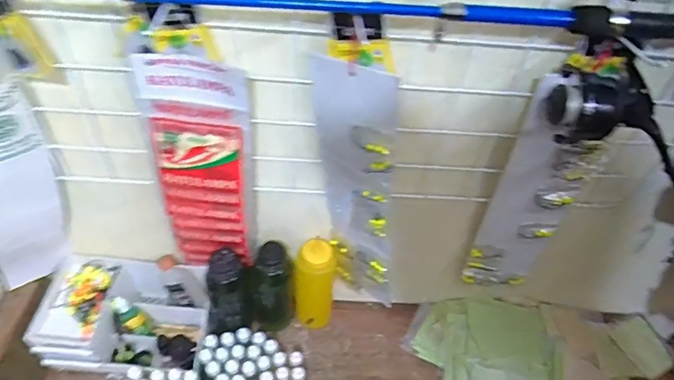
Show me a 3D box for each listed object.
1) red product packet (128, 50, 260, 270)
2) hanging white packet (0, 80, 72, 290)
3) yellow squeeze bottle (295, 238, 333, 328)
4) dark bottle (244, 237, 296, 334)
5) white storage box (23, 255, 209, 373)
[{"bbox_3d":[-0.159,-0.015,0.615,0.112,0.336,0.028,0,48,-5],"label":"red product packet"},{"bbox_3d":[-0.397,0.010,0.629,0.031,0.352,0.097,43,50,18],"label":"hanging white packet"},{"bbox_3d":[-0.034,0.155,0.783,0.072,0.189,0.051,-5,49,-9],"label":"yellow squeeze bottle"},{"bbox_3d":[-0.102,0.147,0.777,0.068,0.197,0.073,2,48,-3],"label":"dark bottle"},{"bbox_3d":[-0.324,0.193,0.774,0.236,0.102,0.164,0,48,-5],"label":"white storage box"}]

